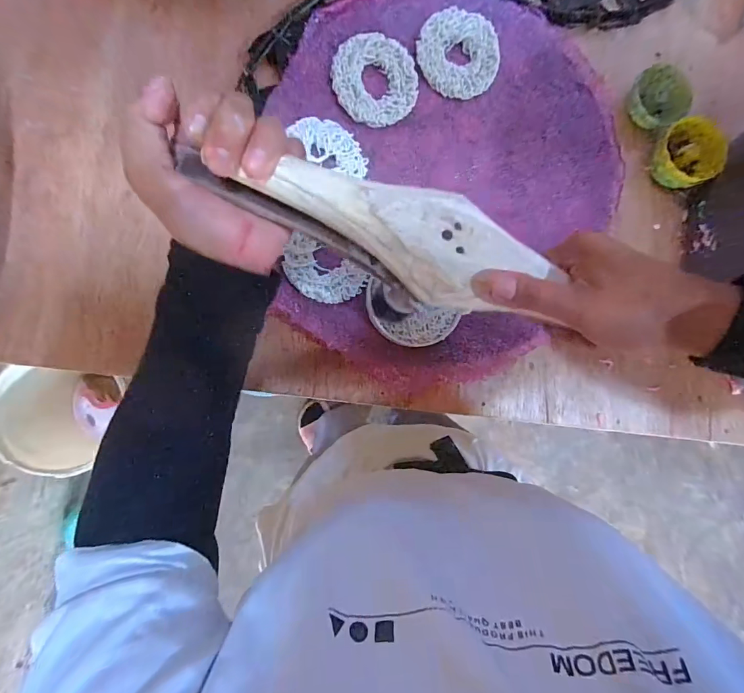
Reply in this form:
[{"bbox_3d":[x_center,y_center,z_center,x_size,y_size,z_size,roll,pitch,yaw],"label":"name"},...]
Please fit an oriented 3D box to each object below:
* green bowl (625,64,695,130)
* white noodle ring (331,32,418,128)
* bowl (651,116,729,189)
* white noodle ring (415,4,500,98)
[{"bbox_3d":[0.284,-0.246,0.404,0.064,0.021,0.057,-31,91,-9],"label":"green bowl"},{"bbox_3d":[0.004,-0.242,0.367,0.076,0.004,0.080,1,86,-8],"label":"white noodle ring"},{"bbox_3d":[0.306,-0.186,0.396,0.067,0.038,0.060,-29,91,-9],"label":"bowl"},{"bbox_3d":[0.081,-0.276,0.380,0.076,0.006,0.080,1,86,-8],"label":"white noodle ring"}]

